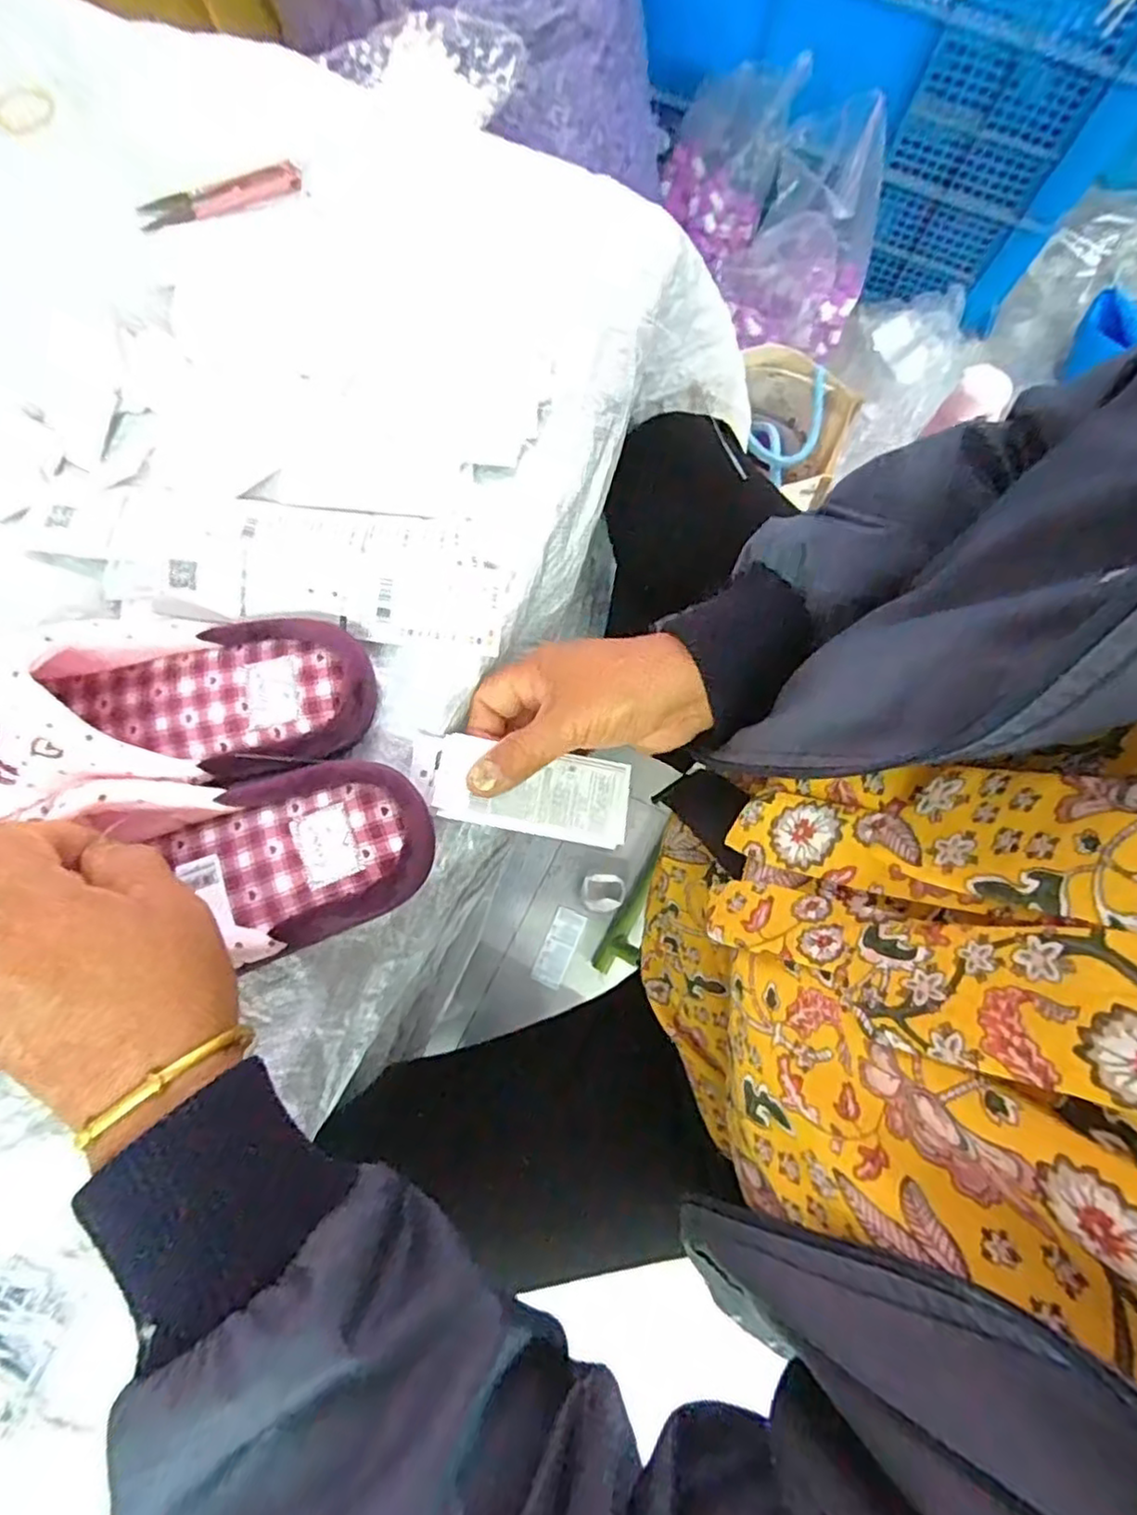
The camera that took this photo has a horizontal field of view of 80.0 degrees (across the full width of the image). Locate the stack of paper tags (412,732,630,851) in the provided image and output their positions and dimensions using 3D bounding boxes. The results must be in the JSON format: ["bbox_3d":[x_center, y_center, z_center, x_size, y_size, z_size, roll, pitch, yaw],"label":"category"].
[{"bbox_3d":[-0.024,0.015,0.356,0.113,0.004,0.047,13,76,-8],"label":"stack of paper tags"}]

